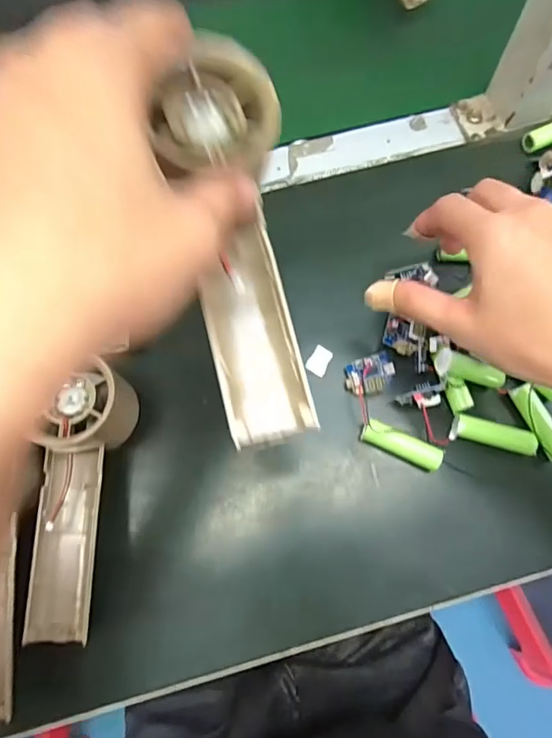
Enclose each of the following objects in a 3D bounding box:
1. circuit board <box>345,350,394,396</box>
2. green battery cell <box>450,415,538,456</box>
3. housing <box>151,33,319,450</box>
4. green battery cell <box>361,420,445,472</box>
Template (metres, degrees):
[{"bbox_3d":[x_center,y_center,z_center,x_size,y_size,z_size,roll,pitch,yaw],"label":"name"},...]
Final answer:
[{"bbox_3d":[0.062,0.004,0.318,0.035,0.008,0.022,-20,77,-6],"label":"circuit board"},{"bbox_3d":[0.137,0.042,0.308,0.050,0.016,0.015,13,76,3],"label":"green battery cell"},{"bbox_3d":[-0.016,-0.052,0.197,0.045,0.024,0.160,-9,89,-3],"label":"housing"},{"bbox_3d":[0.079,0.049,0.307,0.050,0.015,0.016,25,77,6],"label":"green battery cell"}]

